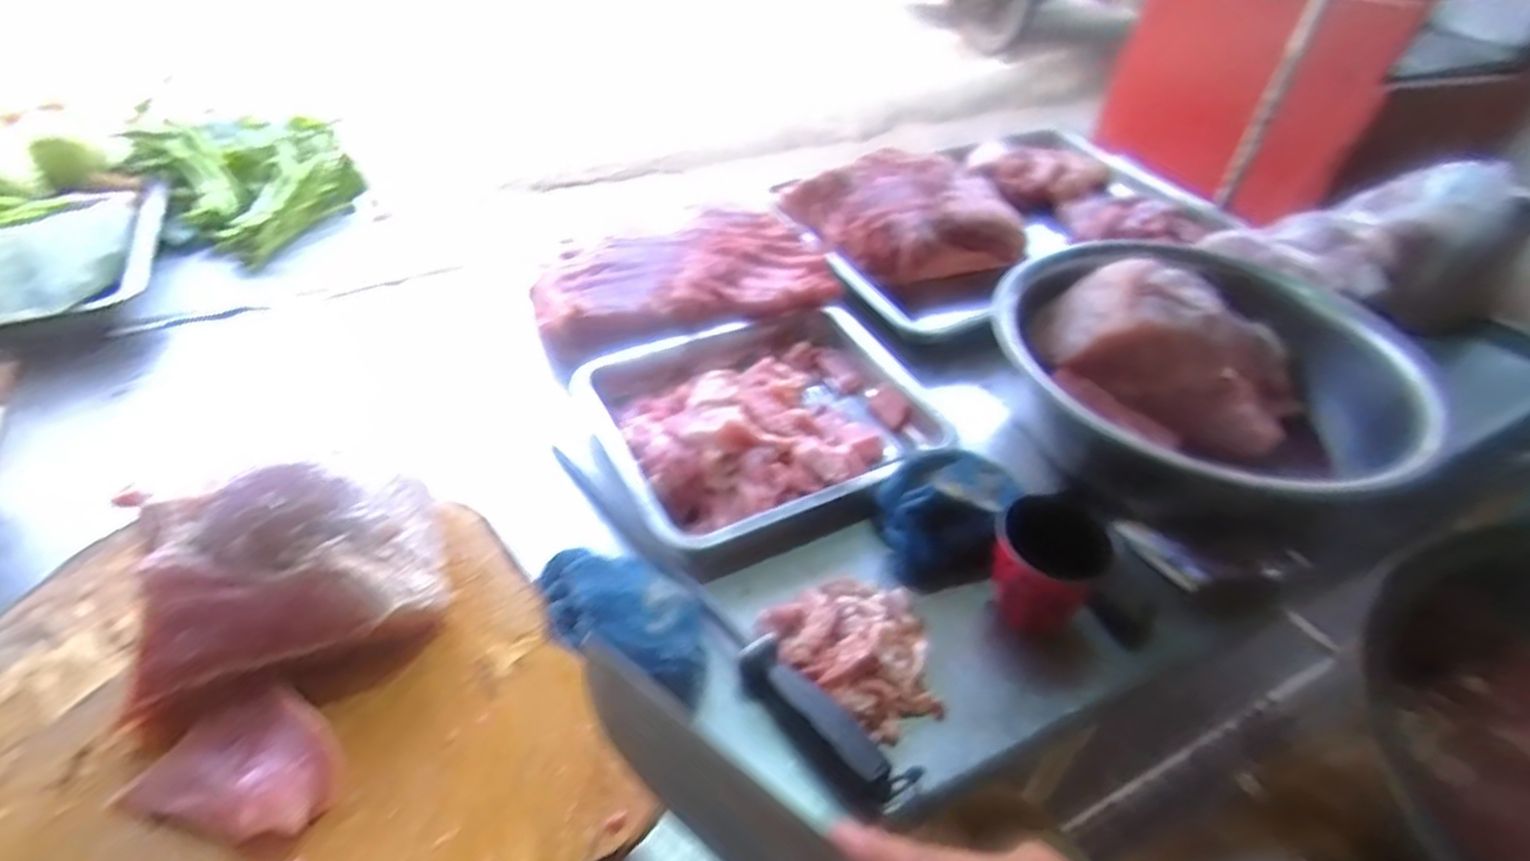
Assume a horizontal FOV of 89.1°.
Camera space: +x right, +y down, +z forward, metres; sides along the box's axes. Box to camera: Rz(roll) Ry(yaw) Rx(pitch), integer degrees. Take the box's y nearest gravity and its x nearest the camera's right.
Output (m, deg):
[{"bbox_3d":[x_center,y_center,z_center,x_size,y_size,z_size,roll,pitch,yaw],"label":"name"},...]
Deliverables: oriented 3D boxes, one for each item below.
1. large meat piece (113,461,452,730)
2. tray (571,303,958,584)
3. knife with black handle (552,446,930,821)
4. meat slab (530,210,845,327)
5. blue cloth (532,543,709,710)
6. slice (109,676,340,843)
[{"bbox_3d":[-0.267,0.082,0.443,0.154,0.083,0.107,-13,46,-21],"label":"large meat piece"},{"bbox_3d":[-0.002,-0.016,0.765,0.327,0.052,0.288,-17,48,-25],"label":"tray"},{"bbox_3d":[-0.053,0.121,0.589,0.048,0.023,0.399,-31,54,-35],"label":"knife with black handle"},{"bbox_3d":[-0.089,-0.182,0.887,0.331,0.081,0.146,-5,43,-13],"label":"meat slab"},{"bbox_3d":[-0.098,0.128,0.563,0.161,0.034,0.091,27,46,21],"label":"blue cloth"},{"bbox_3d":[-0.259,0.167,0.382,0.087,0.028,0.076,28,46,22],"label":"slice"}]

